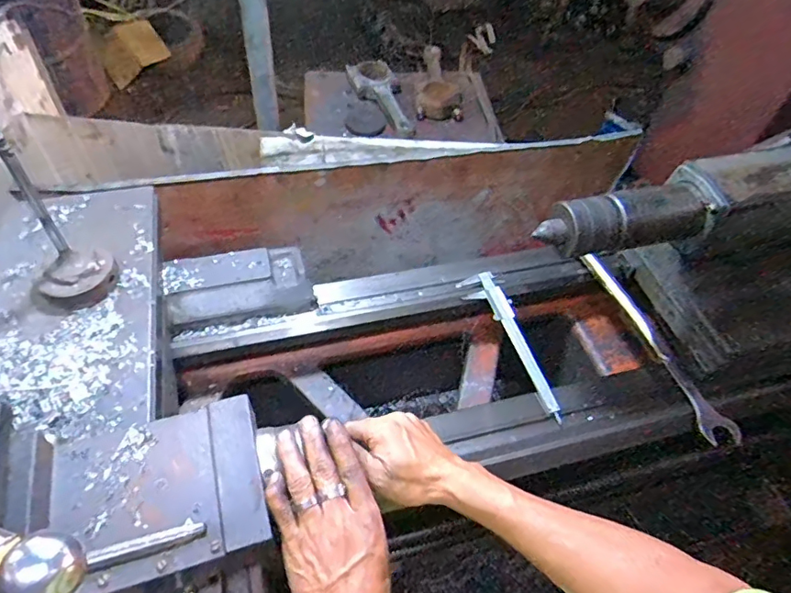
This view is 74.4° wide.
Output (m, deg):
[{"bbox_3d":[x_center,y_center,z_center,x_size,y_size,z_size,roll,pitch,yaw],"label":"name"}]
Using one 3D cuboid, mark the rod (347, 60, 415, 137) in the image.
[{"bbox_3d":[-0.043,-0.533,1.386,0.108,0.056,0.283,-14,55,-15],"label":"rod"}]

